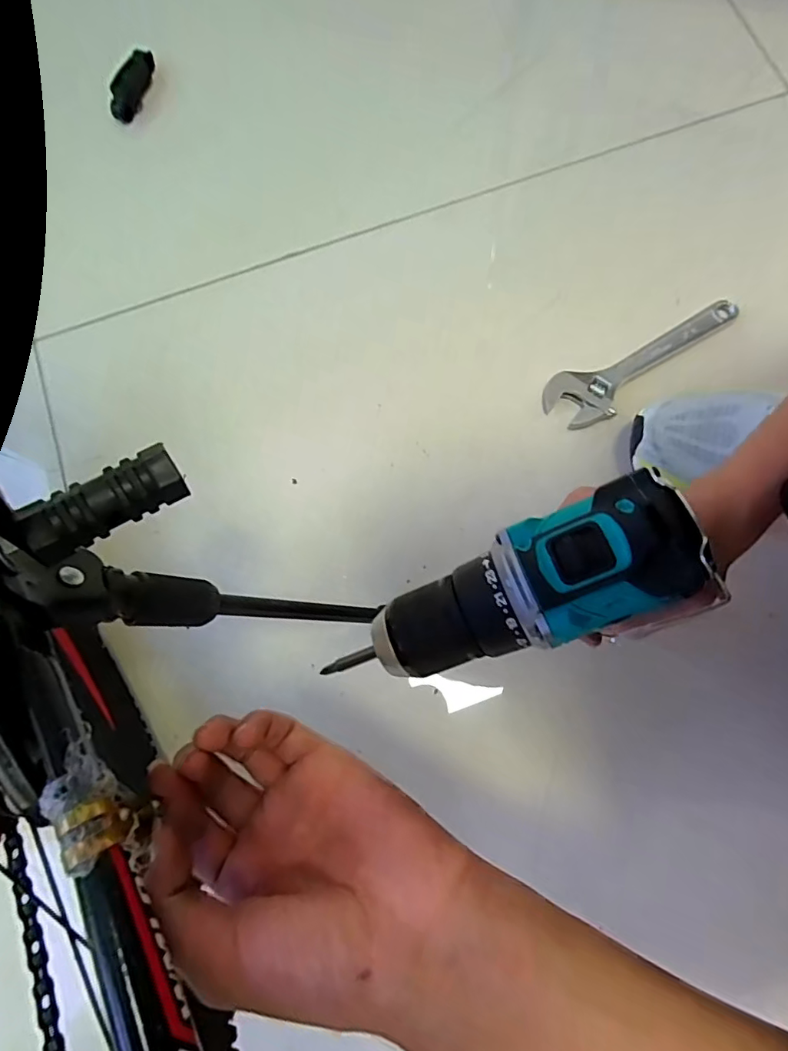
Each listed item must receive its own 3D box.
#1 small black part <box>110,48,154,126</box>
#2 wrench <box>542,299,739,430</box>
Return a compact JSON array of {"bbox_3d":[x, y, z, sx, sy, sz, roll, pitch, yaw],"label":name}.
[{"bbox_3d":[-0.272,-0.458,0.547,0.030,0.019,0.078,15,78,4],"label":"small black part"},{"bbox_3d":[0.229,-0.146,0.468,0.200,0.006,0.052,-26,79,-5],"label":"wrench"}]

